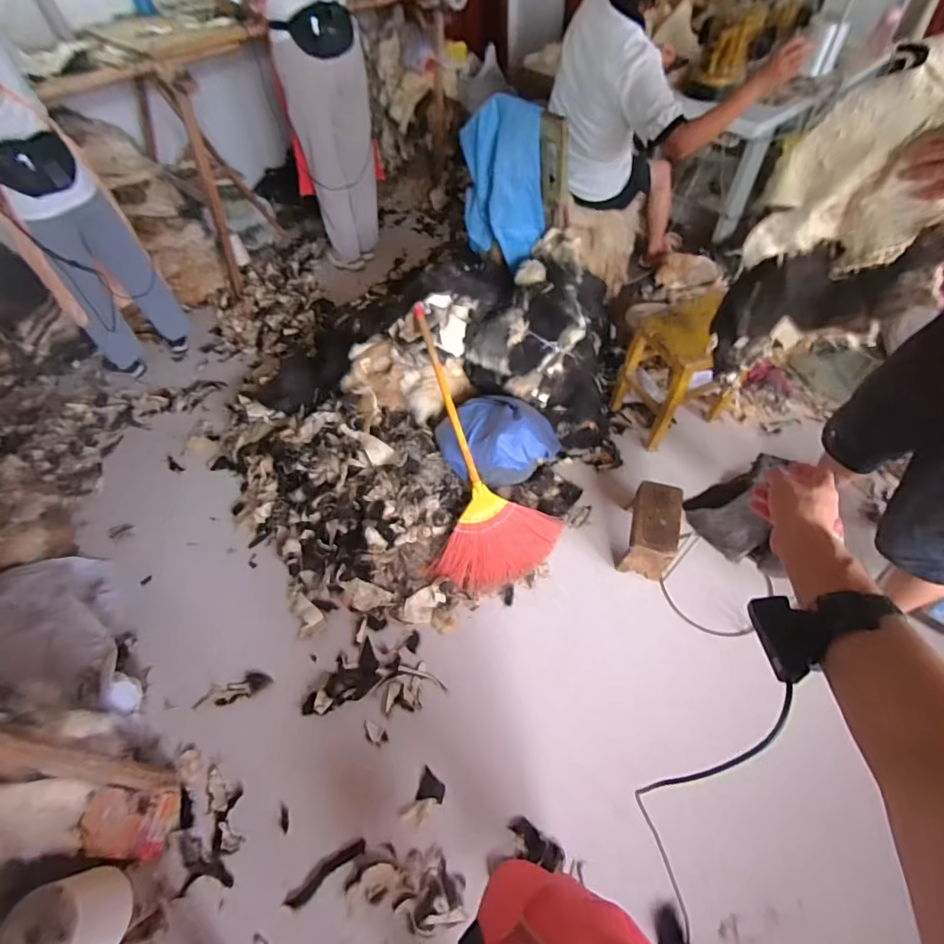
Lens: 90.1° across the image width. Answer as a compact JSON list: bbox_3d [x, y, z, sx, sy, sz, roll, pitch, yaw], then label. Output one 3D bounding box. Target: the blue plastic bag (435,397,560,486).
[{"bbox_3d":[0.091,-0.100,1.565,0.402,0.205,0.269,-5,56,0],"label":"blue plastic bag"}]

